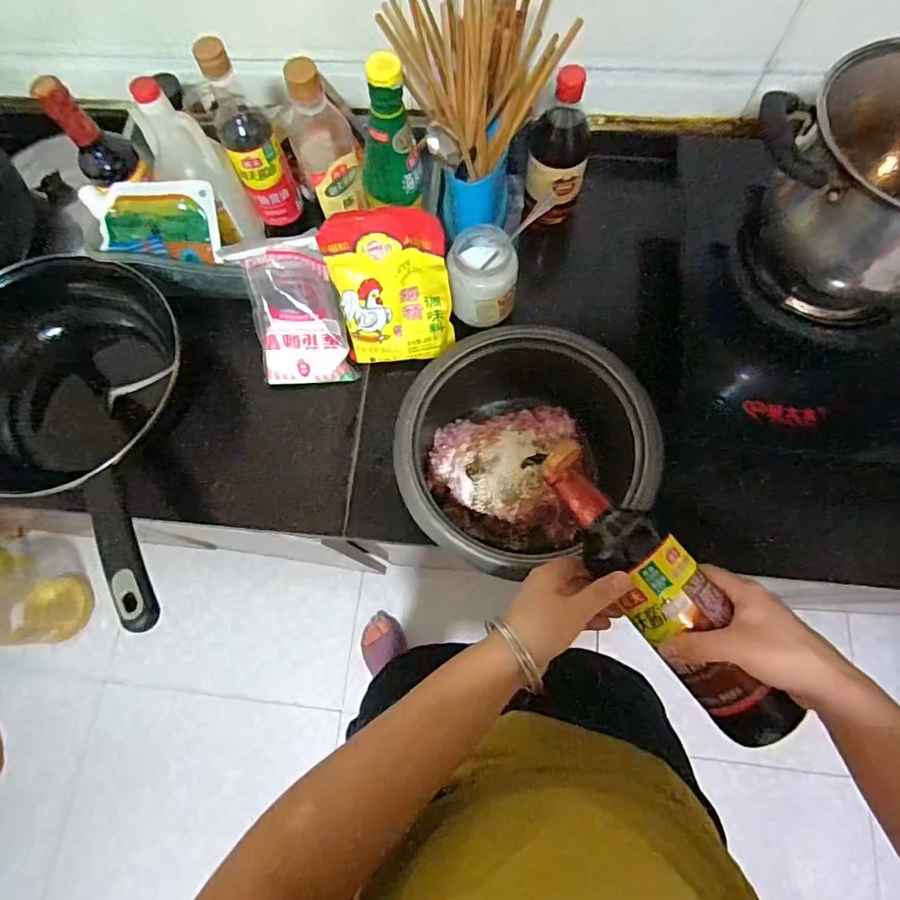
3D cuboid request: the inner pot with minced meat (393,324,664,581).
[{"bbox_3d":[0.073,0.001,0.573,0.251,0.127,0.217,-25,73,-6],"label":"inner pot with minced meat"}]

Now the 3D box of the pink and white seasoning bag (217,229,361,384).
[{"bbox_3d":[-0.186,-0.157,0.631,0.115,0.050,0.170,-10,109,3],"label":"pink and white seasoning bag"}]

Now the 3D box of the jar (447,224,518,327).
[{"bbox_3d":[0.040,-0.213,0.627,0.082,0.076,0.093,-4,72,1],"label":"jar"}]

